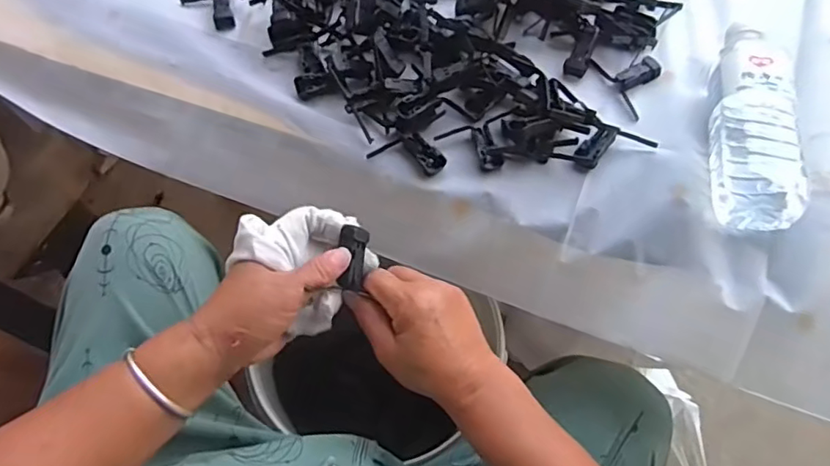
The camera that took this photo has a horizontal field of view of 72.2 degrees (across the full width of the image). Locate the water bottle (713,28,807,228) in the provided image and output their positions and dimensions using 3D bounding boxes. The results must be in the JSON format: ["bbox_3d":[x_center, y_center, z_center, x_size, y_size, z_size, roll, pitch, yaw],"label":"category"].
[{"bbox_3d":[0.290,-0.094,0.491,0.057,0.055,0.183,9,65,1],"label":"water bottle"}]

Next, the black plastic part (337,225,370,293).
[{"bbox_3d":[-0.046,0.019,0.423,0.020,0.014,0.047,3,78,-2],"label":"black plastic part"}]

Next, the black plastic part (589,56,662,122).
[{"bbox_3d":[0.216,-0.152,0.554,0.051,0.014,0.076,-23,68,-13],"label":"black plastic part"}]

